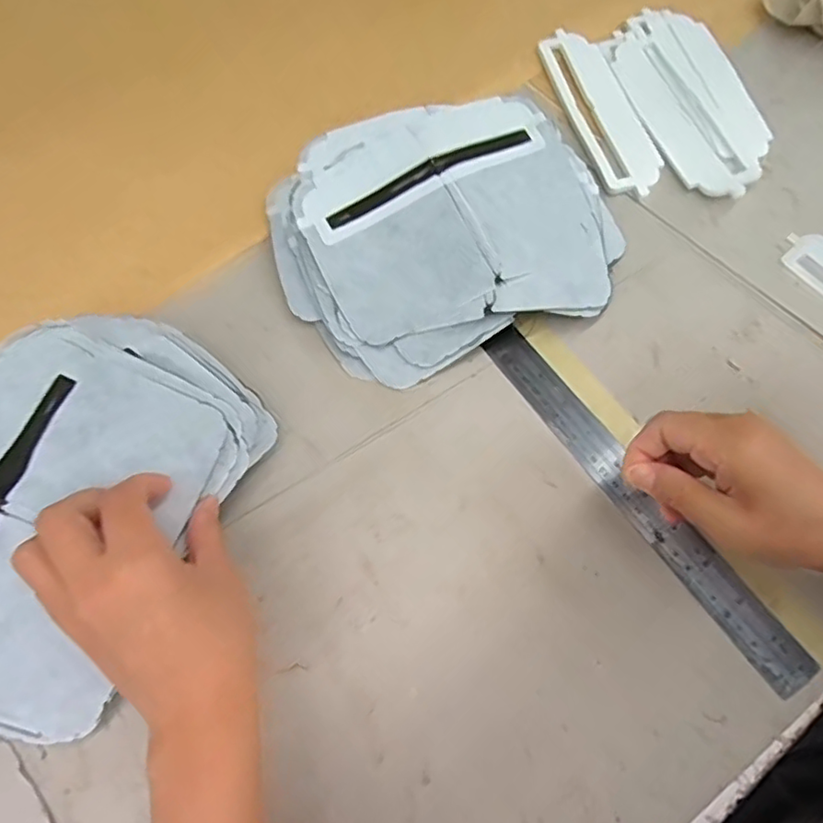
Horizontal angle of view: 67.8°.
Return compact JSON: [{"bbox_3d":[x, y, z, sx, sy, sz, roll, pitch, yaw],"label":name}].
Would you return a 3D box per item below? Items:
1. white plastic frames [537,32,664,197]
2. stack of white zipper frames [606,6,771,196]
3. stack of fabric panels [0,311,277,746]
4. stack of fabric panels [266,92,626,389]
[{"bbox_3d":[0.158,-0.254,0.515,0.052,0.009,0.184,-12,67,-5],"label":"white plastic frames"},{"bbox_3d":[0.234,-0.265,0.511,0.091,0.013,0.213,-12,67,-5],"label":"stack of white zipper frames"},{"bbox_3d":[-0.196,0.046,0.343,0.151,0.063,0.230,28,70,12],"label":"stack of fabric panels"},{"bbox_3d":[0.028,-0.133,0.436,0.247,0.053,0.186,-20,68,-8],"label":"stack of fabric panels"}]

